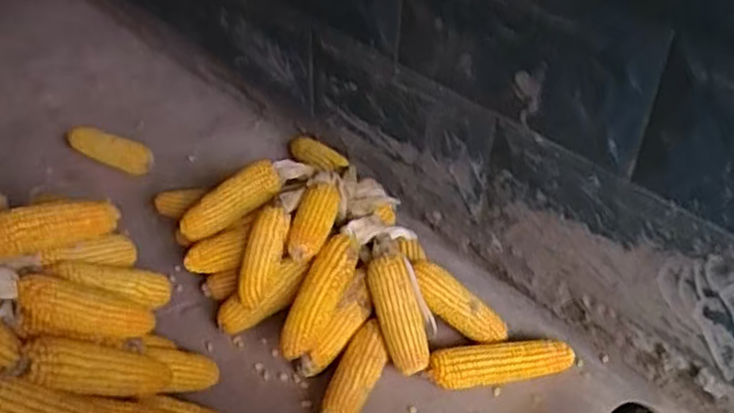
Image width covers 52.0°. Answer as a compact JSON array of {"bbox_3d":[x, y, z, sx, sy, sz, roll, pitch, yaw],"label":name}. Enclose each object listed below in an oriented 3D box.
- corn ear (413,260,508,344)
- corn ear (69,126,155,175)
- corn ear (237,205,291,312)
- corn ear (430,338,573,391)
[{"bbox_3d":[0.133,0.142,1.096,0.164,0.040,0.053,40,48,-4],"label":"corn ear"},{"bbox_3d":[-0.490,-0.107,1.434,0.178,0.051,0.065,20,43,-2],"label":"corn ear"},{"bbox_3d":[-0.152,0.072,1.087,0.049,0.040,0.149,17,89,21],"label":"corn ear"},{"bbox_3d":[0.191,0.224,1.065,0.208,0.048,0.050,-7,41,-8],"label":"corn ear"}]

